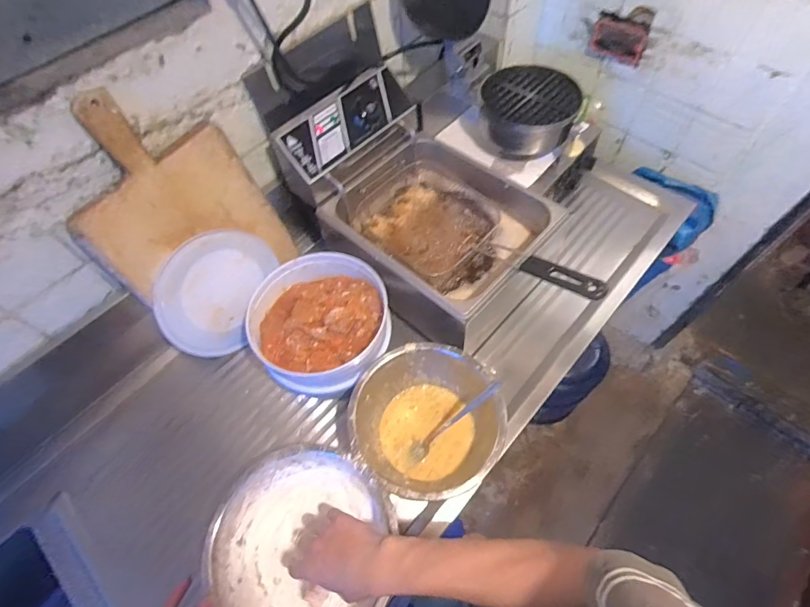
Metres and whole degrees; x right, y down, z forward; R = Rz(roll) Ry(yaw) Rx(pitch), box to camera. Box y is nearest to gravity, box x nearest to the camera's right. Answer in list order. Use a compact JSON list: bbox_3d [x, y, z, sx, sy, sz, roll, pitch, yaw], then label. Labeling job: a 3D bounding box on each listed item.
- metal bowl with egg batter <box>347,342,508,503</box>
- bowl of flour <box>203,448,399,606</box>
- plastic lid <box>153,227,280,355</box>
[{"bbox_3d":[0.033,0.175,0.634,0.207,0.098,0.204,-1,60,2],"label":"metal bowl with egg batter"},{"bbox_3d":[-0.125,0.317,0.558,0.210,0.105,0.219,-1,60,2],"label":"bowl of flour"},{"bbox_3d":[-0.310,-0.018,0.697,0.022,0.173,0.205,21,93,36],"label":"plastic lid"}]

